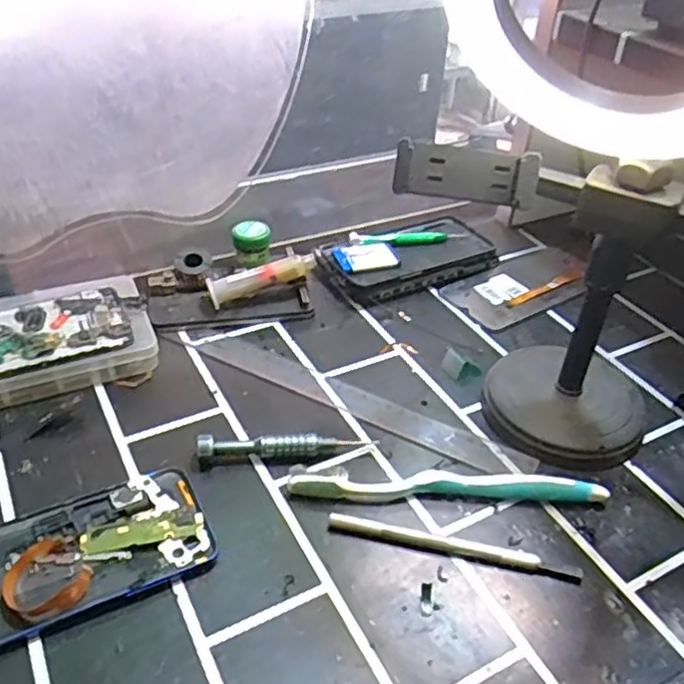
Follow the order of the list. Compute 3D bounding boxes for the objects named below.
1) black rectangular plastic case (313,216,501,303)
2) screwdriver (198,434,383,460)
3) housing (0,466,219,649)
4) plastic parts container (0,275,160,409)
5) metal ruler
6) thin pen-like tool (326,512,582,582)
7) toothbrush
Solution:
[{"bbox_3d":[0.057,-0.076,0.603,0.148,0.028,0.075,-17,44,-24],"label":"black rectangular plastic case"},{"bbox_3d":[-0.033,0.066,0.426,0.110,0.016,0.016,-4,40,-10],"label":"screwdriver"},{"bbox_3d":[-0.150,0.114,0.362,0.153,0.008,0.075,-16,43,-23],"label":"housing"},{"bbox_3d":[-0.224,0.002,0.481,0.171,0.033,0.090,-13,42,-20],"label":"plastic parts container"},{"bbox_3d":[-0.001,0.034,0.476,0.272,0.004,0.029,22,42,21],"label":"metal ruler"},{"bbox_3d":[0.061,0.112,0.377,0.137,0.006,0.011,11,39,8],"label":"thin pen-like tool"},{"bbox_3d":[0.063,0.085,0.406,0.184,0.017,0.017,3,39,-2],"label":"toothbrush"}]

